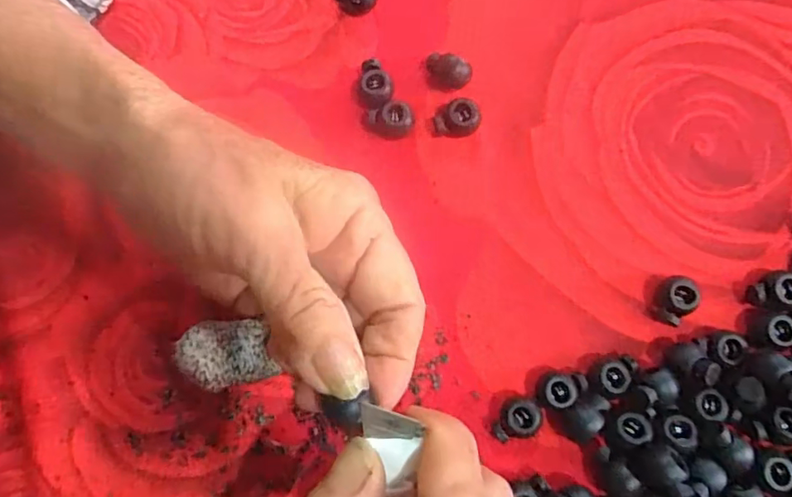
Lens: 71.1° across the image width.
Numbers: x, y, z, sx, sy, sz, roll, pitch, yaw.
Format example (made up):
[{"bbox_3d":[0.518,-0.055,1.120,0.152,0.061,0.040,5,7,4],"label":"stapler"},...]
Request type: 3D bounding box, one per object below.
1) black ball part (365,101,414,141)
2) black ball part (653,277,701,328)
[{"bbox_3d":[-0.003,-0.053,0.233,0.020,0.012,0.011,0,80,1],"label":"black ball part"},{"bbox_3d":[0.110,0.021,0.218,0.014,0.013,0.019,5,80,2],"label":"black ball part"}]

